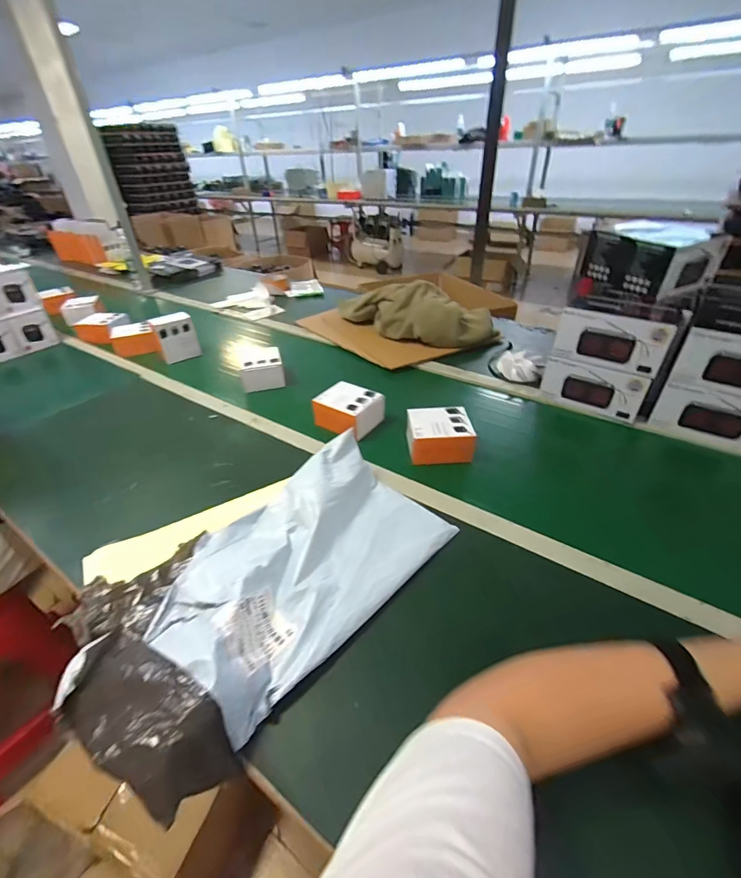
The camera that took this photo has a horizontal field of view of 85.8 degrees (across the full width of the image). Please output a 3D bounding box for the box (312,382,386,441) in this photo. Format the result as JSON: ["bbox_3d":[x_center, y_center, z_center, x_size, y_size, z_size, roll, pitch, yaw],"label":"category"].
[{"bbox_3d":[-0.049,-0.064,0.838,0.124,0.069,0.104,24,43,30],"label":"box"}]

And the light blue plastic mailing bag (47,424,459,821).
[{"bbox_3d":[-0.121,0.160,0.514,0.462,0.076,0.273,-30,45,-34],"label":"light blue plastic mailing bag"}]

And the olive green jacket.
[{"bbox_3d":[0.114,-0.374,1.163,0.493,0.124,0.180,12,38,18],"label":"olive green jacket"}]

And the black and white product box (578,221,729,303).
[{"bbox_3d":[0.621,-0.395,0.908,0.171,0.122,0.206,-16,38,-19],"label":"black and white product box"}]

